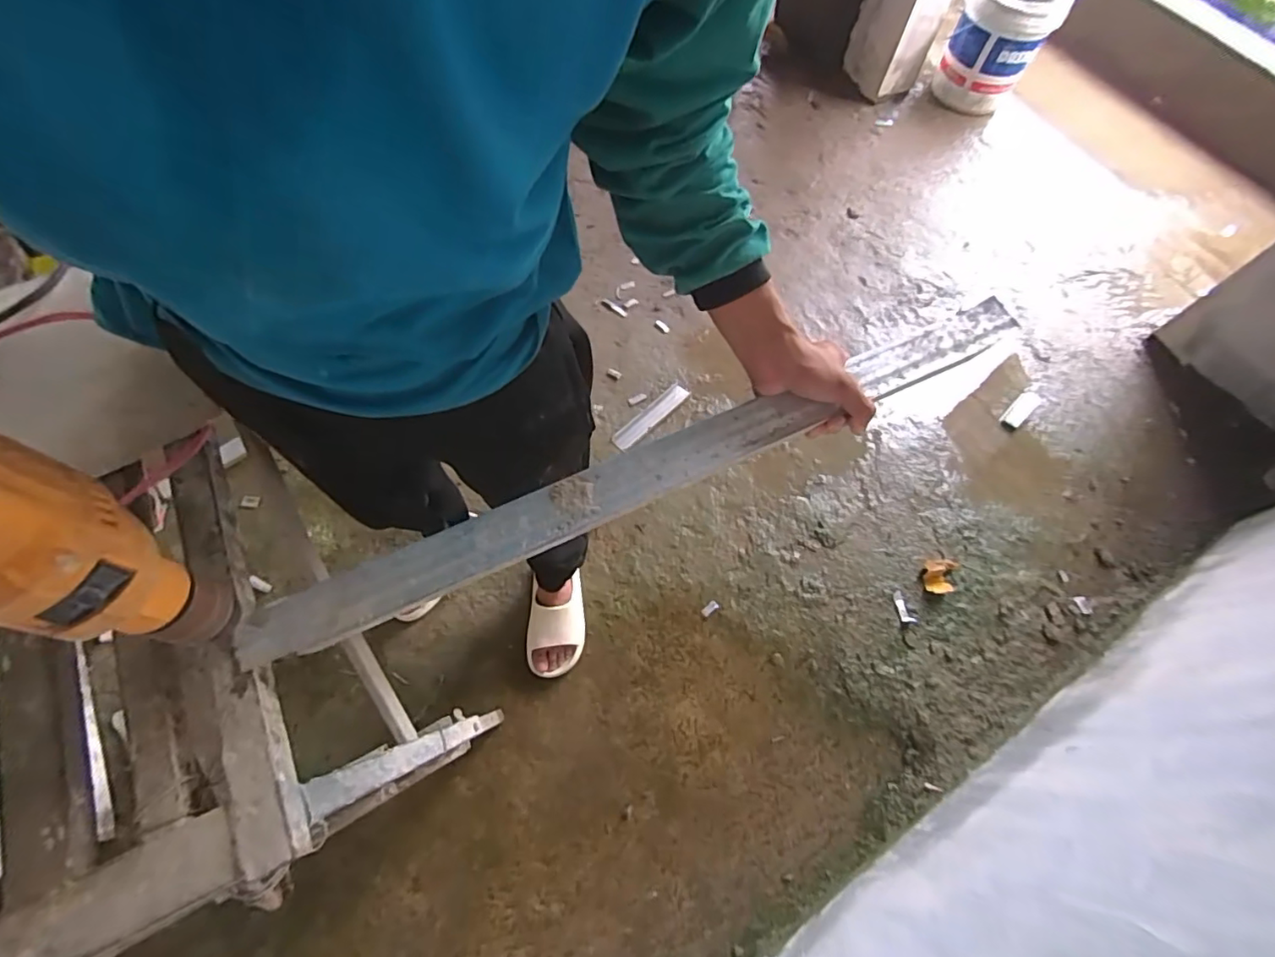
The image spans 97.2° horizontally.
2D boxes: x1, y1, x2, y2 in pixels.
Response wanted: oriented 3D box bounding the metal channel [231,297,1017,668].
[{"bbox_3d":[0.032,-0.016,0.483,0.707,0.012,0.046,-23,68,-11],"label":"metal channel"}]

